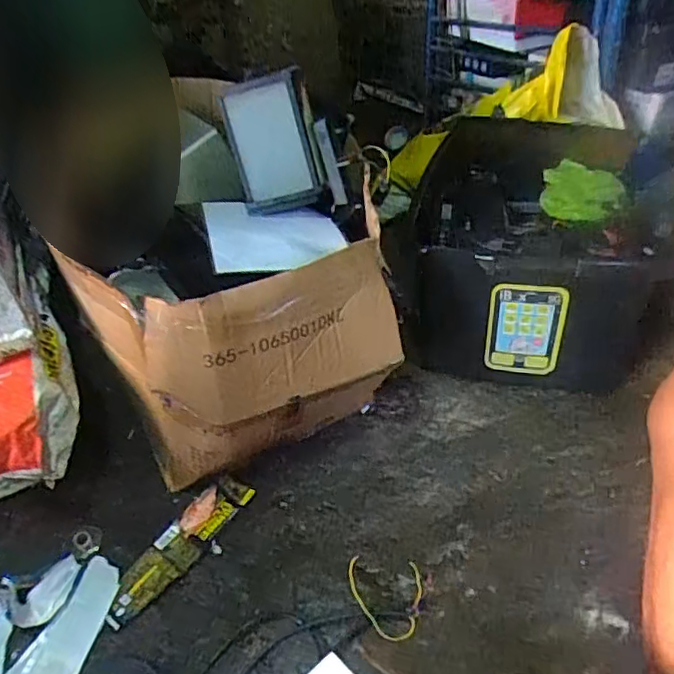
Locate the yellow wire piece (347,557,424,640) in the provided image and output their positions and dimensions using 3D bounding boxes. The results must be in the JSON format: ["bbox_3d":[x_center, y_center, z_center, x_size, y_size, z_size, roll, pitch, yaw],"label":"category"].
[{"bbox_3d":[0.058,0.334,0.777,0.098,0.020,0.103,4,37,15],"label":"yellow wire piece"}]

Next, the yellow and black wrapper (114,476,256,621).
[{"bbox_3d":[-0.221,0.294,0.871,0.059,0.026,0.251,15,41,27],"label":"yellow and black wrapper"}]

